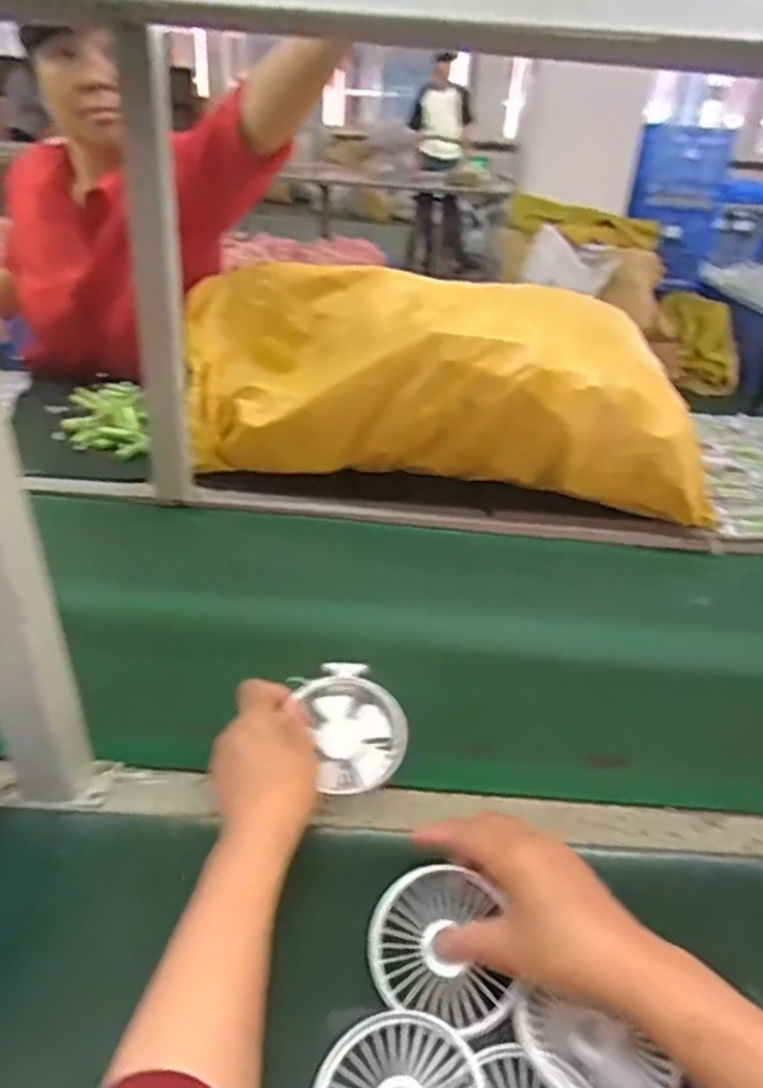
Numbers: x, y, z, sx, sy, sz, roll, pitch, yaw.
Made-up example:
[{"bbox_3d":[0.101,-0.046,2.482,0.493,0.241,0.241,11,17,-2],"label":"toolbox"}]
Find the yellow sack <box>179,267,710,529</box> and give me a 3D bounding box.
[{"bbox_3d":[0.071,-0.198,0.944,0.662,0.234,0.232,5,31,2],"label":"yellow sack"}]

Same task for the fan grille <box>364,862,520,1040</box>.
[{"bbox_3d":[0.037,0.237,0.432,0.087,0.012,0.080,15,55,14],"label":"fan grille"}]

